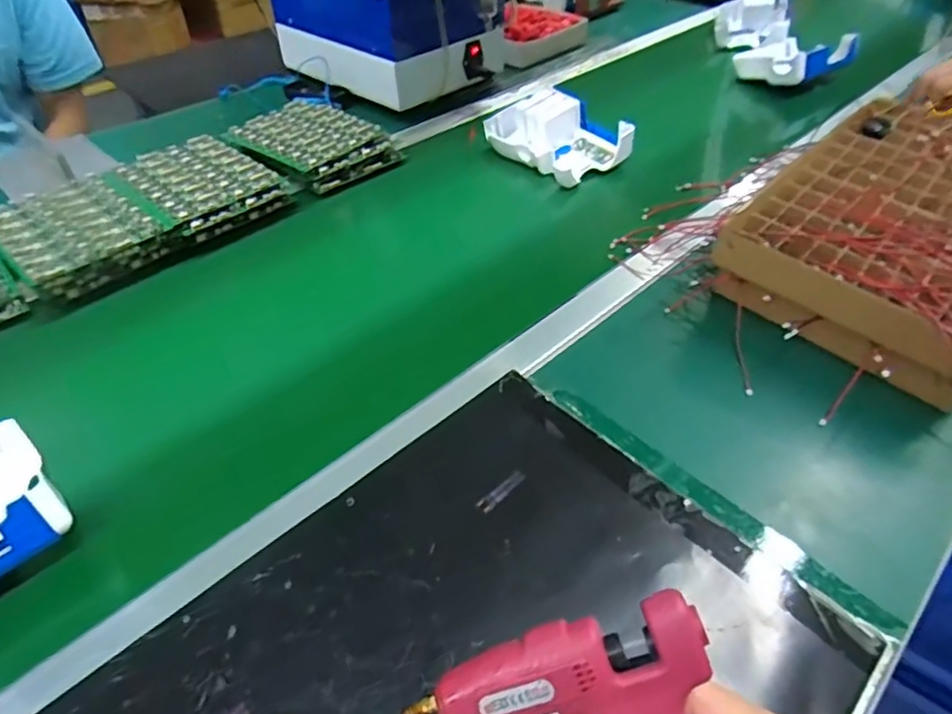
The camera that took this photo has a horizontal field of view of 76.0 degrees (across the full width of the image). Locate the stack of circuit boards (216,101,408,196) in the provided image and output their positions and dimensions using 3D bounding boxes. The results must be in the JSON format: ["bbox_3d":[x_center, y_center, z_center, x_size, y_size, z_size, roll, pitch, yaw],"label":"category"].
[{"bbox_3d":[-0.227,-0.315,0.881,0.205,0.032,0.176,29,52,26],"label":"stack of circuit boards"}]

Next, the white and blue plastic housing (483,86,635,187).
[{"bbox_3d":[0.116,-0.326,0.880,0.149,0.064,0.197,-34,54,-29],"label":"white and blue plastic housing"}]

